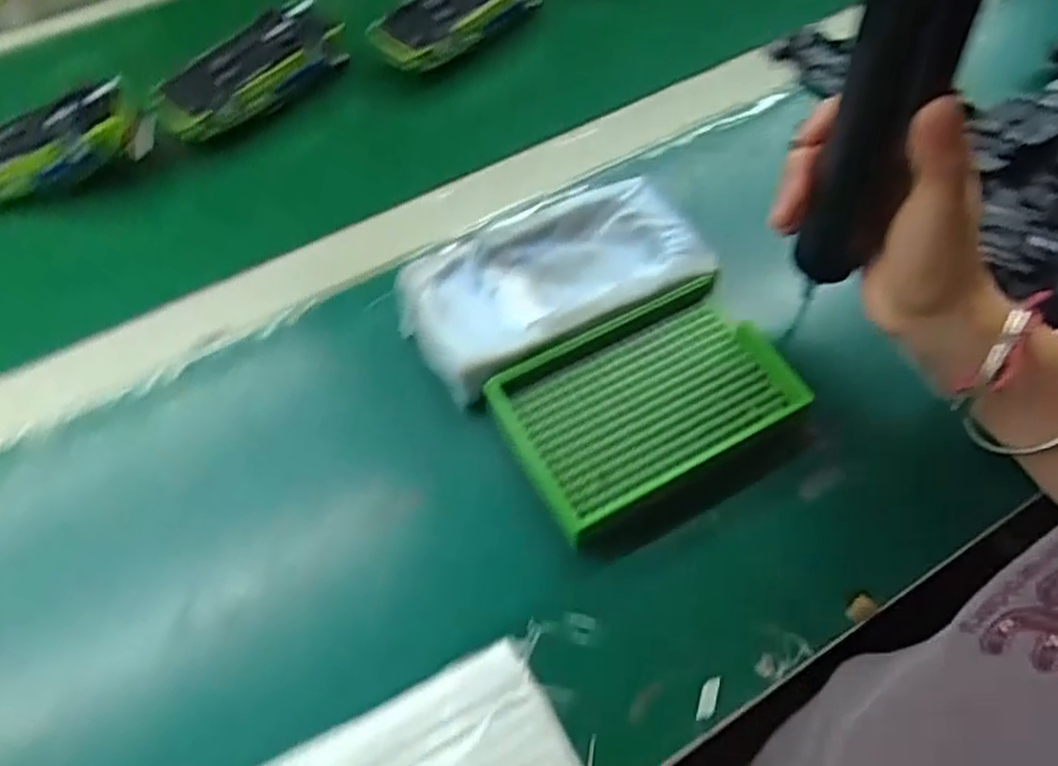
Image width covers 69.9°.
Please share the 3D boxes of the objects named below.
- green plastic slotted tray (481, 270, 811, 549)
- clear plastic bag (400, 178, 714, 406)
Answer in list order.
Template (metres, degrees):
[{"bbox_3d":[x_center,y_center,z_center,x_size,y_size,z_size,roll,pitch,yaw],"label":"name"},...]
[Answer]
[{"bbox_3d":[0.061,0.009,0.388,0.141,0.026,0.090,-26,61,-15],"label":"green plastic slotted tray"},{"bbox_3d":[0.013,-0.061,0.421,0.158,0.026,0.085,-26,61,-15],"label":"clear plastic bag"}]

